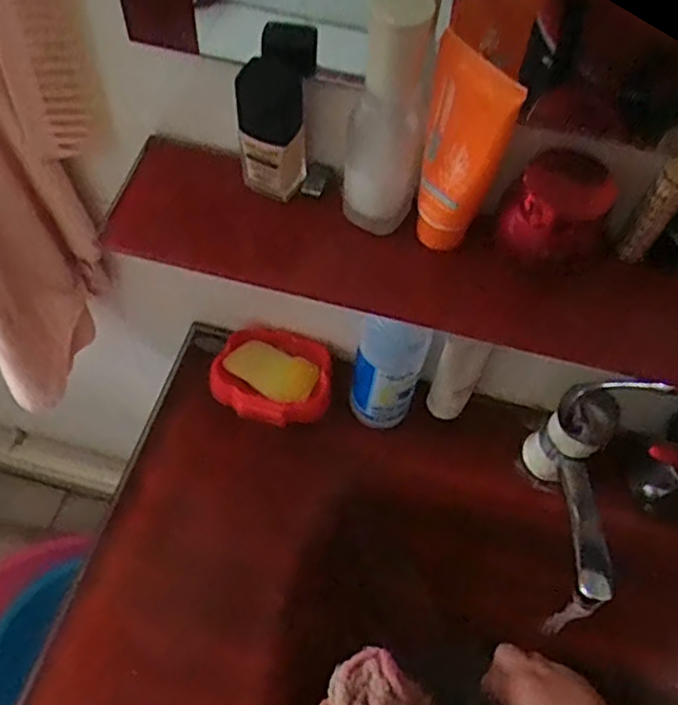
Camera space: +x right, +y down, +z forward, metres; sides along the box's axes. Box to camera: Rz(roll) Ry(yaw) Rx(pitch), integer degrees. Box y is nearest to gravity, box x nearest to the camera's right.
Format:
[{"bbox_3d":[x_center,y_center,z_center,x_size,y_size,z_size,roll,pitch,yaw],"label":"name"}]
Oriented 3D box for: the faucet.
[{"bbox_3d":[0.199,0.111,0.540,0.048,0.212,0.167,7,58,0],"label":"faucet"}]

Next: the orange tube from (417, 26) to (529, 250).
[{"bbox_3d":[0.071,-0.115,0.404,0.050,0.140,0.024,22,59,9],"label":"orange tube"}]

